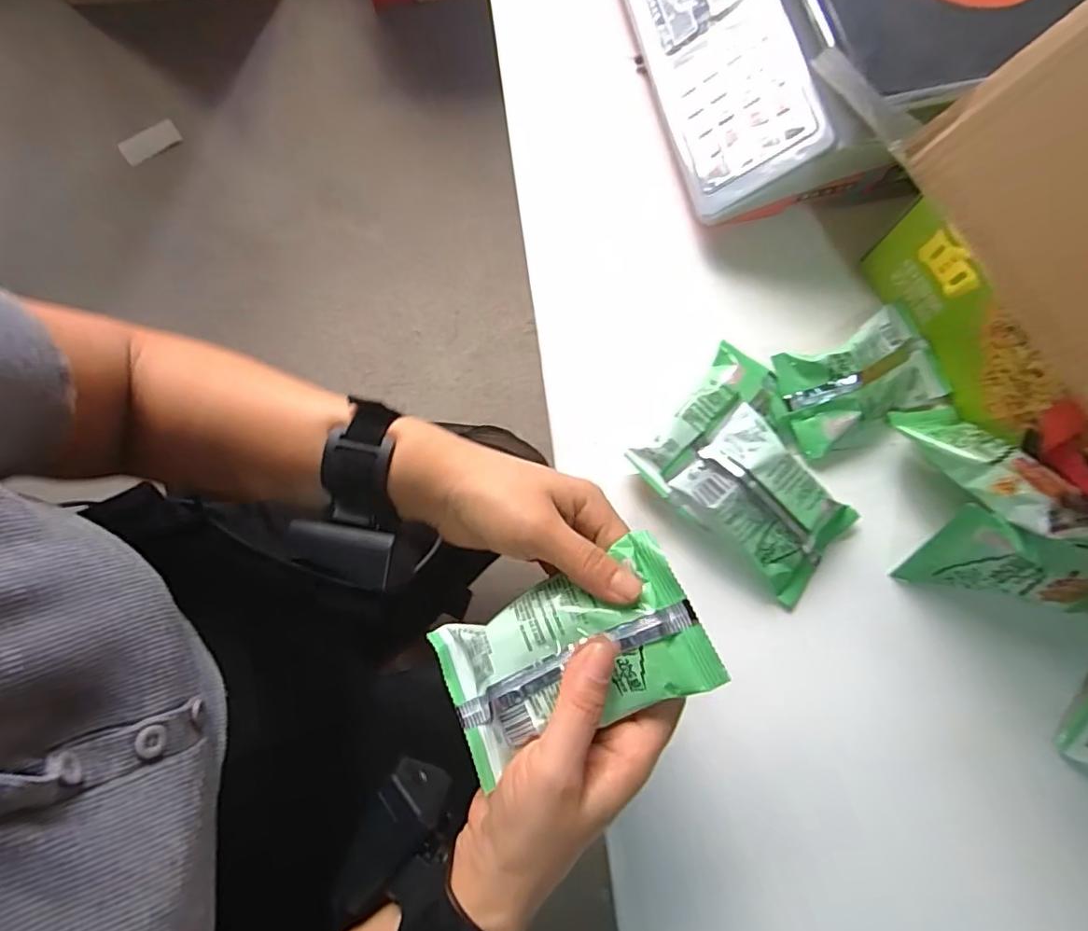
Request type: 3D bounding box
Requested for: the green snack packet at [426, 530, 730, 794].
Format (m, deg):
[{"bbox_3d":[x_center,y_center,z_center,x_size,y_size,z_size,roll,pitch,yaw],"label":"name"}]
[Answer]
[{"bbox_3d":[0.013,0.094,0.285,0.124,0.029,0.075,-24,77,-7],"label":"green snack packet"}]

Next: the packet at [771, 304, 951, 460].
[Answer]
[{"bbox_3d":[0.242,-0.069,0.433,0.128,0.033,0.076,-24,77,-7],"label":"packet"}]

